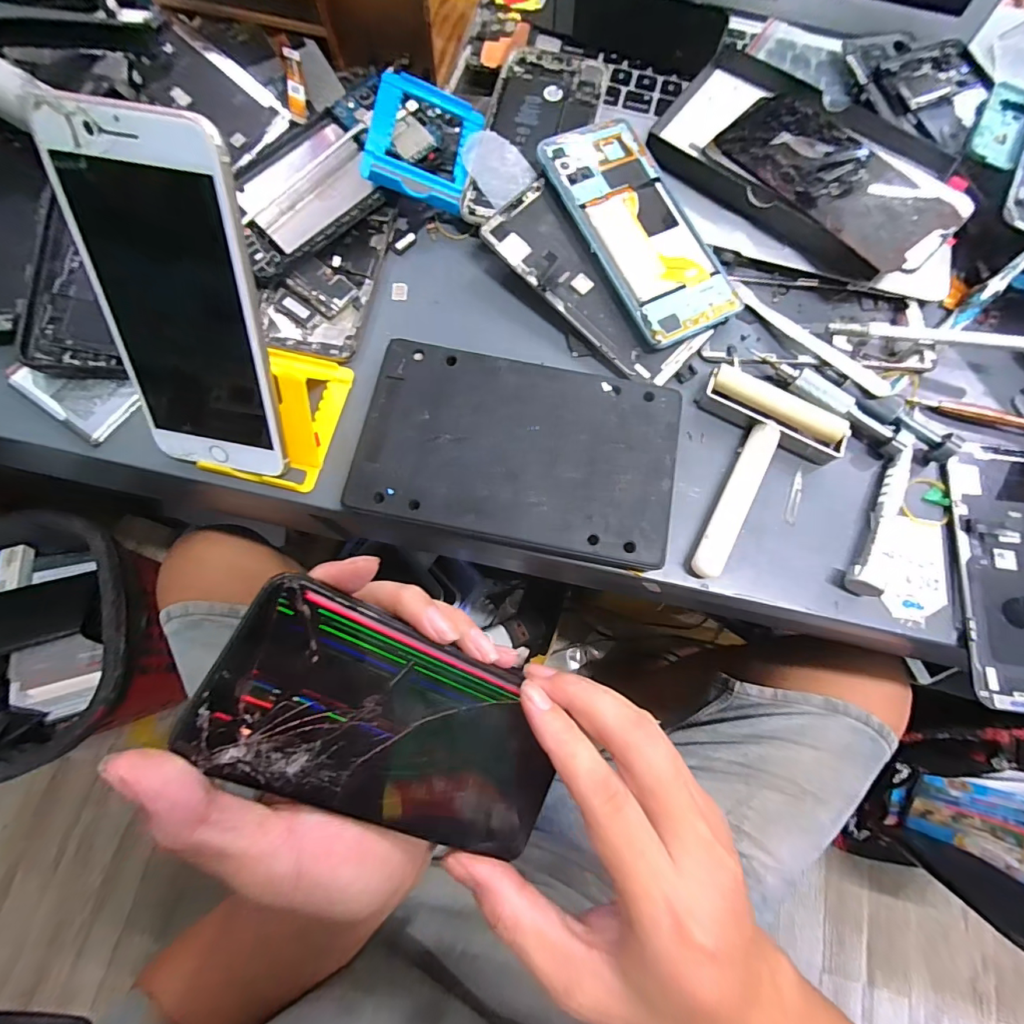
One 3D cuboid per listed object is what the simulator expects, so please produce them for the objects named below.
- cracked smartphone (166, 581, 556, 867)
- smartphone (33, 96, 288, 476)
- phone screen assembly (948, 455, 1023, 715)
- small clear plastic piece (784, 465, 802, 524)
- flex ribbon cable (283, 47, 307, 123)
[{"bbox_3d":[-0.045,0.090,0.192,0.148,0.006,0.073,32,75,-20],"label":"cracked smartphone"},{"bbox_3d":[-0.152,-0.088,0.214,0.074,0.151,0.009,12,37,4],"label":"smartphone"},{"bbox_3d":[0.289,0.037,0.254,0.071,0.011,0.143,9,74,1],"label":"phone screen assembly"},{"bbox_3d":[0.169,-0.010,0.273,0.007,0.004,0.037,21,74,4],"label":"small clear plastic piece"},{"bbox_3d":[-0.144,-0.285,0.307,0.011,0.012,0.054,-8,74,-4],"label":"flex ribbon cable"}]

